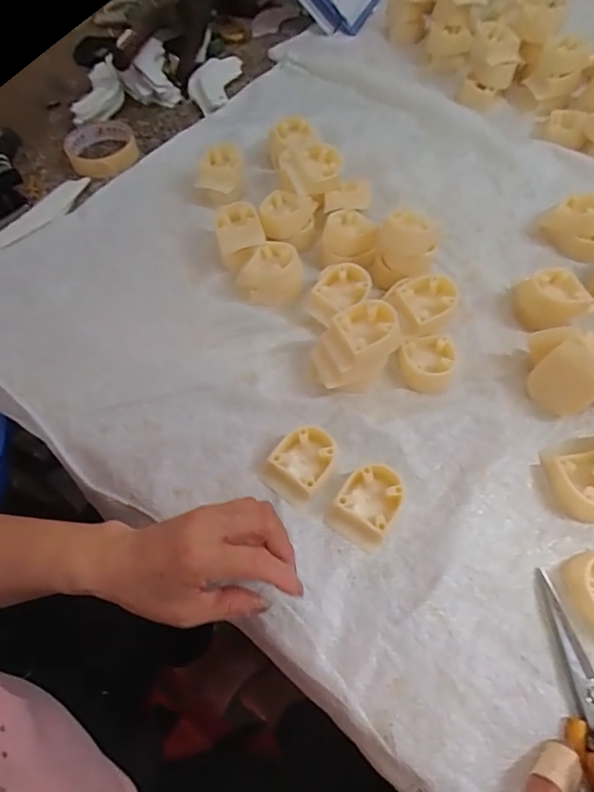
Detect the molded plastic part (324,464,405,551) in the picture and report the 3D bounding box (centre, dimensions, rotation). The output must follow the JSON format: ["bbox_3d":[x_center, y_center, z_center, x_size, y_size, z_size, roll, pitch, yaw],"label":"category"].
[{"bbox_3d":[0.054,0.081,0.359,0.045,0.020,0.057,29,67,17],"label":"molded plastic part"}]

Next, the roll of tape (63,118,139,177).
[{"bbox_3d":[-0.238,-0.303,0.572,0.081,0.023,0.099,-22,58,-9],"label":"roll of tape"}]

